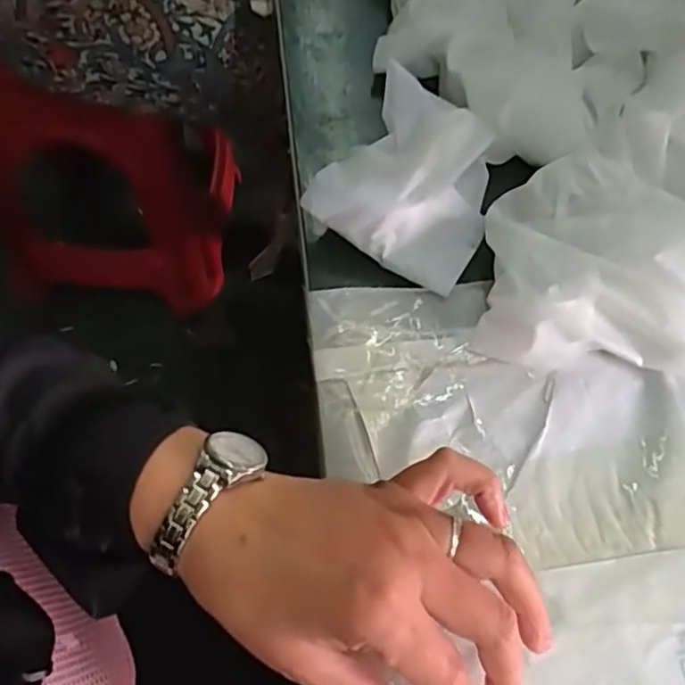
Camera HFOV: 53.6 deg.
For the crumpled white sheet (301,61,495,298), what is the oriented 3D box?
[{"bbox_3d":[0.047,-0.103,0.423,0.101,0.042,0.121,25,64,9],"label":"crumpled white sheet"}]

